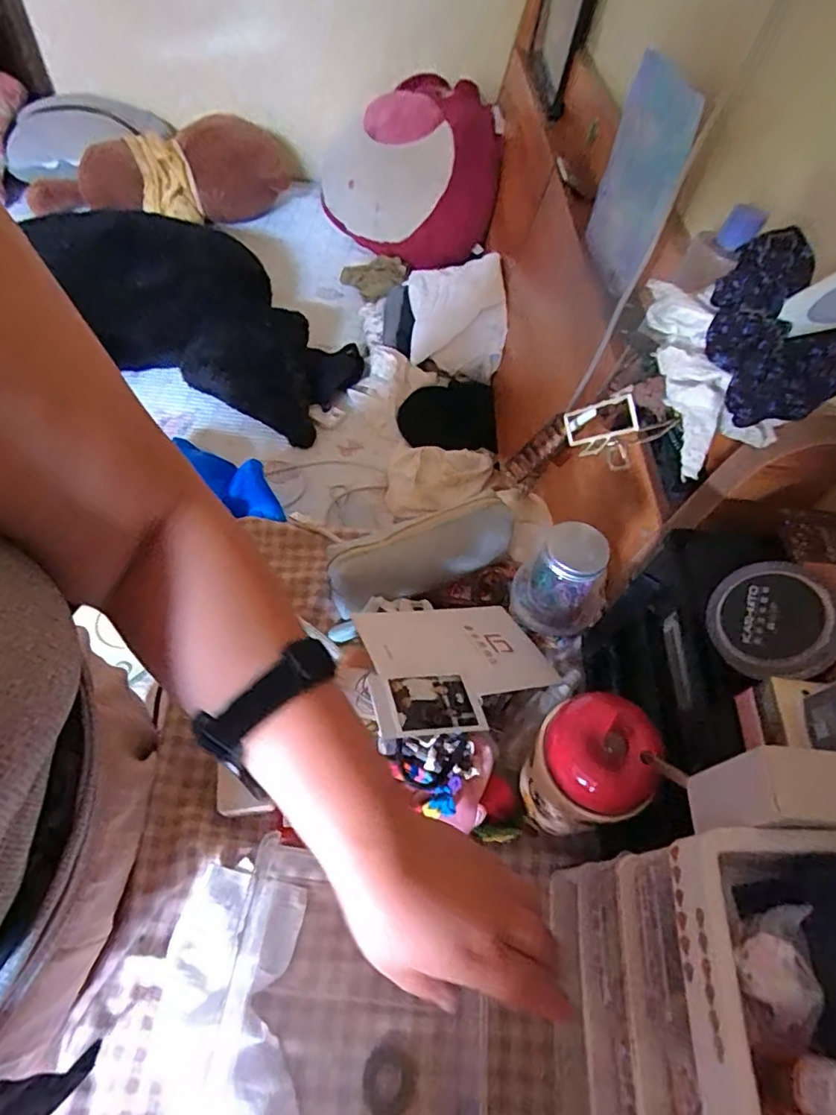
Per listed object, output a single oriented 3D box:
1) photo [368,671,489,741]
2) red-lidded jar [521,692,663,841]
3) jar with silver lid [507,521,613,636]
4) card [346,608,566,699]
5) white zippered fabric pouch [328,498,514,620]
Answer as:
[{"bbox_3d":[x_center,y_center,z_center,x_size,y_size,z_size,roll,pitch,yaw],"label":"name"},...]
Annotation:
[{"bbox_3d":[0.007,0.108,0.429,0.082,0.006,0.059,3,39,-22],"label":"photo"},{"bbox_3d":[0.118,0.150,0.404,0.069,0.108,0.075,-16,57,-15],"label":"red-lidded jar"},{"bbox_3d":[0.130,0.022,0.517,0.082,0.124,0.065,22,56,11],"label":"jar with silver lid"},{"bbox_3d":[0.033,0.078,0.493,0.155,0.006,0.113,-1,32,-27],"label":"card"},{"bbox_3d":[0.007,-0.003,0.575,0.195,0.048,0.056,-21,59,-18],"label":"white zippered fabric pouch"}]

